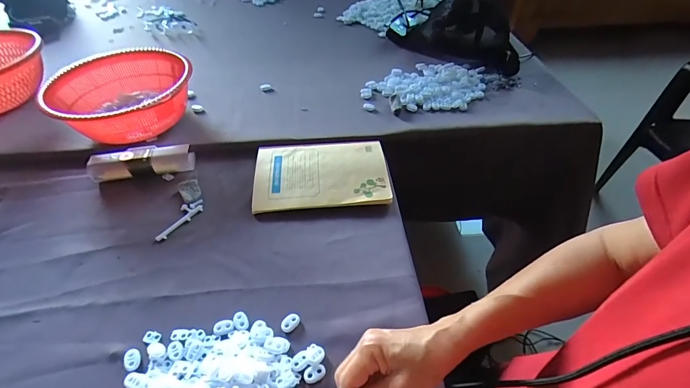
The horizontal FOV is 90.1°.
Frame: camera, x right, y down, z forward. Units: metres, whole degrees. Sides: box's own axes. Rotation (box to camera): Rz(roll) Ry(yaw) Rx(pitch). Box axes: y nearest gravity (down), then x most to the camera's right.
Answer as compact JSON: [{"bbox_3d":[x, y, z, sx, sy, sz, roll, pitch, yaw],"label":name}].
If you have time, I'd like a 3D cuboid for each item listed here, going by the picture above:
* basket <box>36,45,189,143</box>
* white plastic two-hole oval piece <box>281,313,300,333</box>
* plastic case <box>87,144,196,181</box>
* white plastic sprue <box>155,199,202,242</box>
[{"bbox_3d":[-0.387,-0.155,0.612,0.213,0.109,0.214,-2,46,0],"label":"basket"},{"bbox_3d":[-0.062,0.145,0.391,0.022,0.005,0.016,-27,51,-21],"label":"white plastic two-hole oval piece"},{"bbox_3d":[-0.332,-0.051,0.564,0.159,0.041,0.040,-8,46,-5],"label":"plastic case"},{"bbox_3d":[-0.241,0.036,0.502,0.028,0.005,0.082,24,52,23],"label":"white plastic sprue"}]

